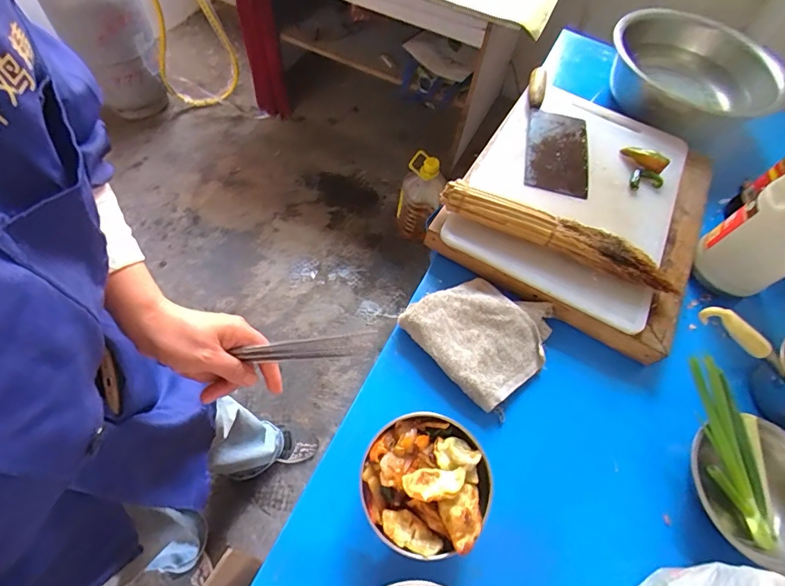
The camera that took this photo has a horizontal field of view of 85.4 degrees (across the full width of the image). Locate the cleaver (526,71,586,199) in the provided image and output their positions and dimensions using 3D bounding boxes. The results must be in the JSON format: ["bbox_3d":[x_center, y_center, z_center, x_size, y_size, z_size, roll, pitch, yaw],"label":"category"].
[{"bbox_3d":[0.296,-0.291,0.759,0.109,0.047,0.288,10,60,1],"label":"cleaver"}]

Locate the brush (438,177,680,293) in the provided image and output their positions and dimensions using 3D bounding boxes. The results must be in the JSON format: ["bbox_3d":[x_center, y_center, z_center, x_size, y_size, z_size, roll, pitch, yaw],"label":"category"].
[{"bbox_3d":[0.240,-0.085,0.630,0.355,0.058,0.056,23,62,9],"label":"brush"}]

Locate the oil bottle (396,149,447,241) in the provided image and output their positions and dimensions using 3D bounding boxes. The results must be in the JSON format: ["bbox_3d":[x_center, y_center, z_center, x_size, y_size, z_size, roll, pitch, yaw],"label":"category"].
[{"bbox_3d":[0.097,-0.318,1.521,0.164,0.330,0.129,12,61,3],"label":"oil bottle"}]

